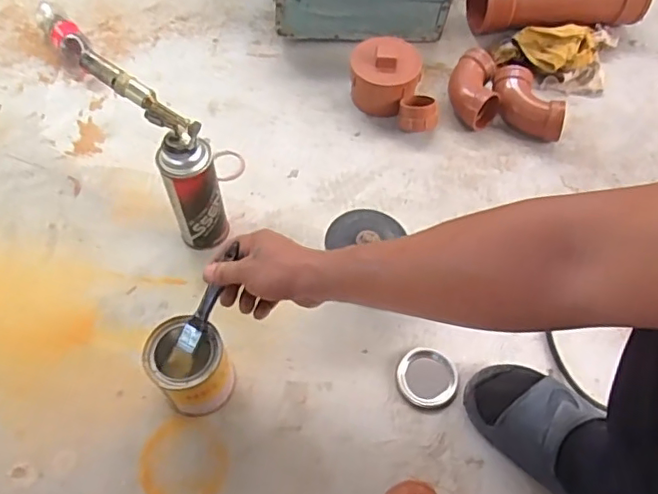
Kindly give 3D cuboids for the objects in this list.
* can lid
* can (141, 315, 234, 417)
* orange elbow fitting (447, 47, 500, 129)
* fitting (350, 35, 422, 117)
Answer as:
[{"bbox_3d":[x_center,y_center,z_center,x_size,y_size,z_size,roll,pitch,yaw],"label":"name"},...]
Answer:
[{"bbox_3d":[0.120,0.157,0.688,0.070,0.021,0.070,1,58,-2],"label":"can lid"},{"bbox_3d":[-0.156,0.138,0.645,0.084,0.102,0.081,1,58,-2],"label":"can"},{"bbox_3d":[0.237,-0.258,0.918,0.074,0.058,0.118,-2,58,-4],"label":"orange elbow fitting"},{"bbox_3d":[0.089,-0.271,0.912,0.110,0.094,0.090,9,58,3],"label":"fitting"}]

